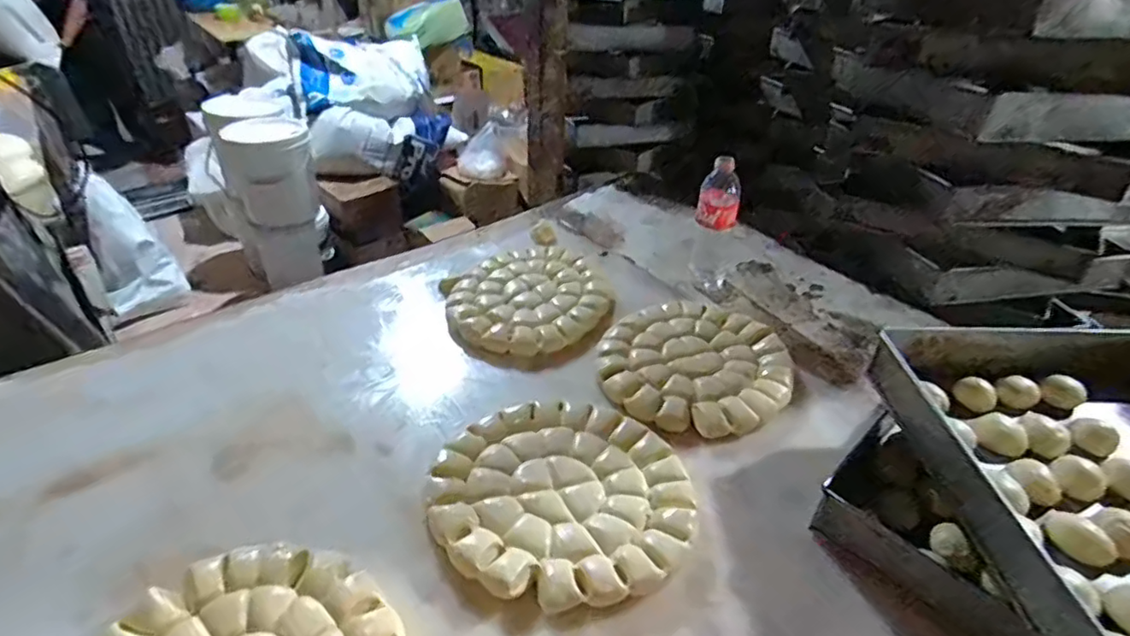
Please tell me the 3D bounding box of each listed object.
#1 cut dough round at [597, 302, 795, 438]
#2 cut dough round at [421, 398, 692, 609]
[{"bbox_3d":[0.184,0.059,0.862,0.257,0.031,0.260,2,35,-1],"label":"cut dough round"},{"bbox_3d":[-0.003,0.196,0.674,0.282,0.027,0.252,12,36,14],"label":"cut dough round"}]

